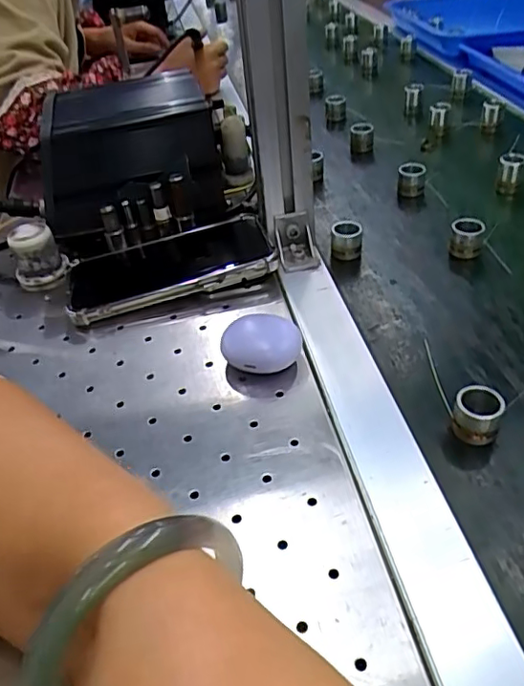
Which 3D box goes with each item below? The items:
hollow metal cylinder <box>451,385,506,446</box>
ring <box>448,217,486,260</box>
[{"bbox_3d":[0.120,0.040,0.316,0.025,0.025,0.020,8,42,15],"label":"hollow metal cylinder"},{"bbox_3d":[0.162,-0.082,0.449,0.024,0.031,0.024,-3,40,3],"label":"ring"}]

